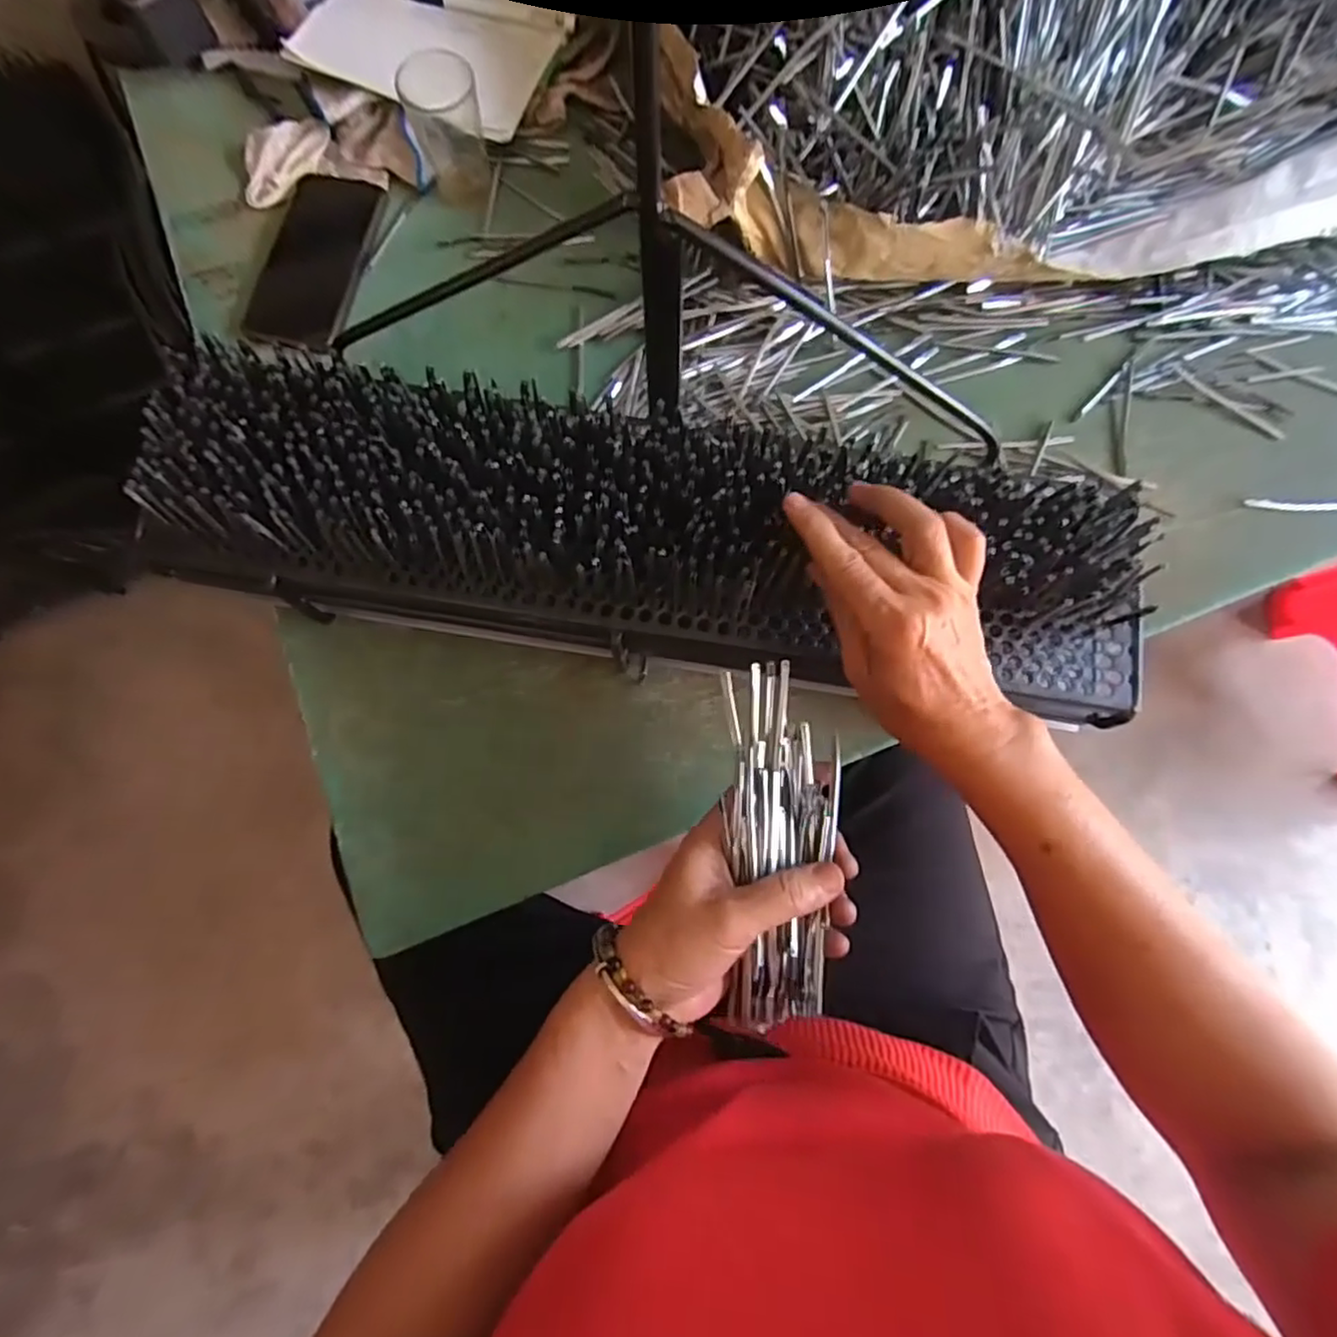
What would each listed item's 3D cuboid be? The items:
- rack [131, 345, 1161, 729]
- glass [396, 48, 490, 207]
[{"bbox_3d":[-0.012,-0.079,0.395,0.580,0.079,0.135,8,77,2],"label":"rack"},{"bbox_3d":[-0.179,-0.437,0.528,0.061,0.081,0.053,-2,77,0],"label":"glass"}]

